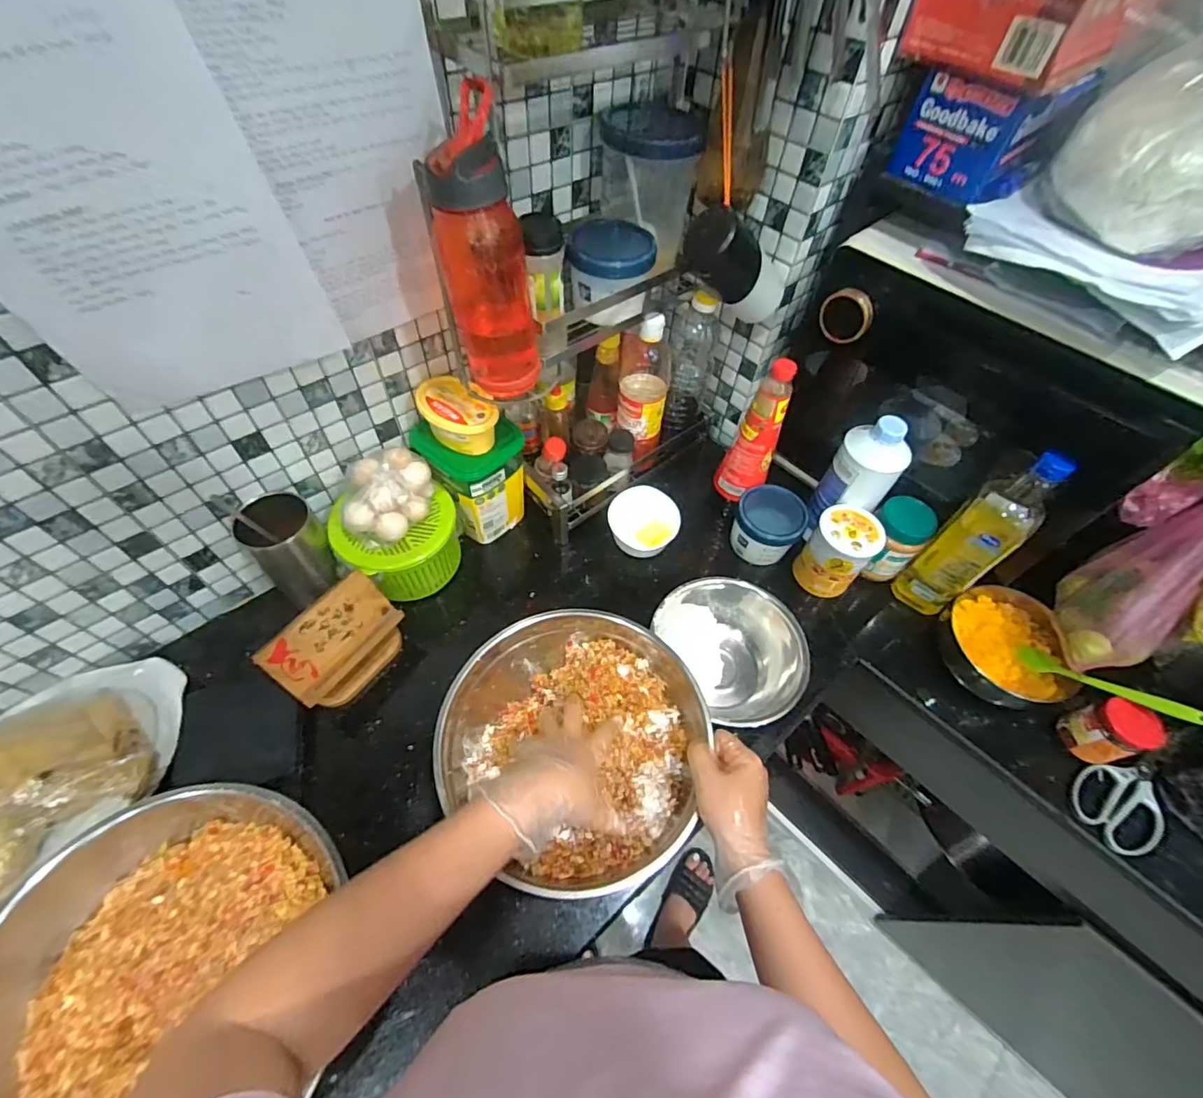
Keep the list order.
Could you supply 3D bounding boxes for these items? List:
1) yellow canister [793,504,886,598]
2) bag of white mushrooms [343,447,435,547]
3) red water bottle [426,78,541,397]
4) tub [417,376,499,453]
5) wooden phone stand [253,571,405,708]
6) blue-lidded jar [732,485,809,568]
[{"bbox_3d":[0.335,0.007,0.751,0.081,0.120,0.078,2,56,-2],"label":"yellow canister"},{"bbox_3d":[-0.269,-0.065,0.668,0.108,0.088,0.101,-10,57,-10],"label":"bag of white mushrooms"},{"bbox_3d":[-0.107,-0.262,0.496,0.081,0.229,0.073,-6,56,-8],"label":"red water bottle"},{"bbox_3d":[-0.186,-0.173,0.675,0.078,0.056,0.112,-33,64,-23],"label":"tub"},{"bbox_3d":[-0.314,0.116,0.635,0.061,0.107,0.143,31,59,17],"label":"wooden phone stand"},{"bbox_3d":[0.249,-0.033,0.785,0.104,0.087,0.085,27,59,15],"label":"blue-lidded jar"}]

